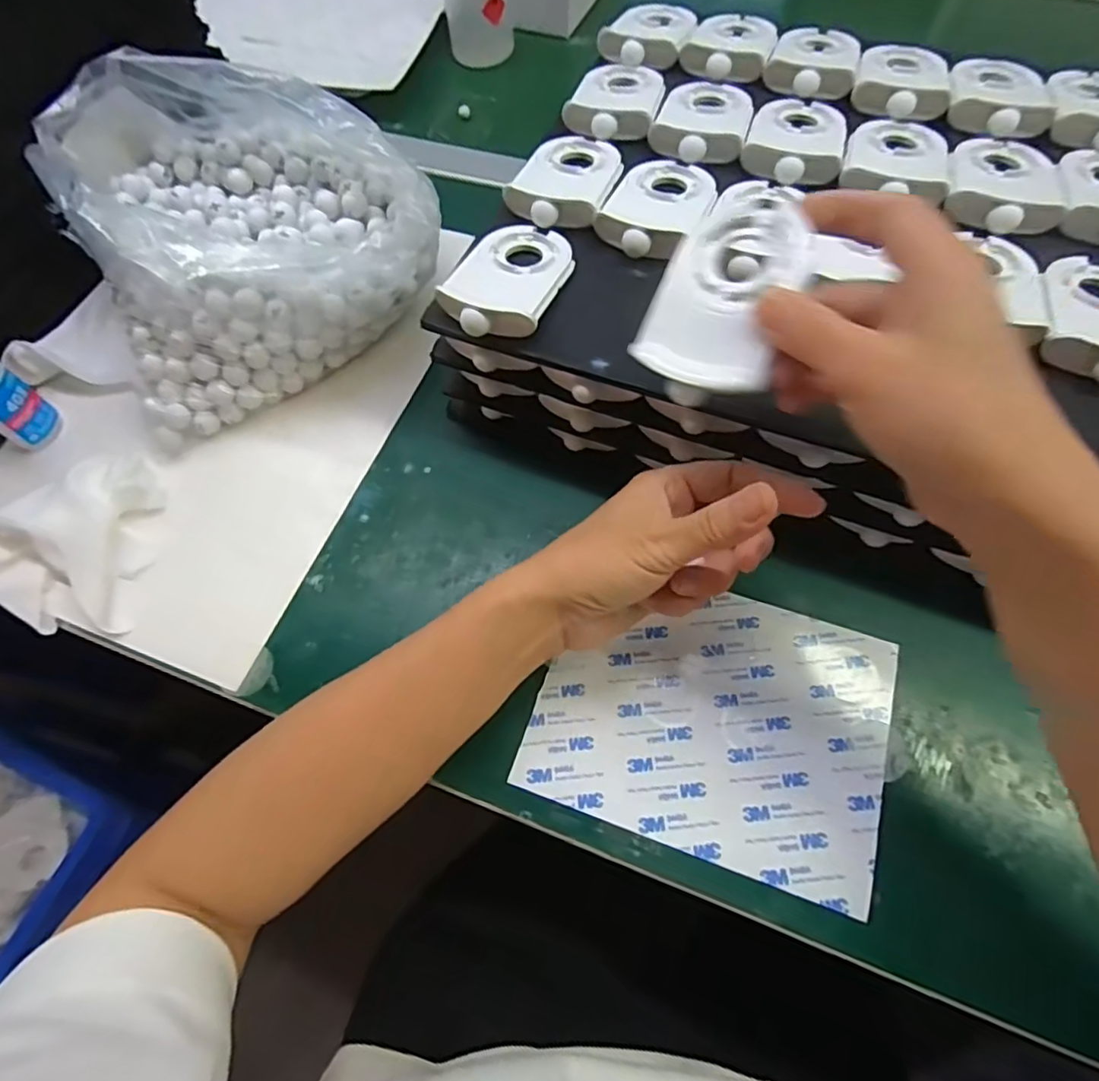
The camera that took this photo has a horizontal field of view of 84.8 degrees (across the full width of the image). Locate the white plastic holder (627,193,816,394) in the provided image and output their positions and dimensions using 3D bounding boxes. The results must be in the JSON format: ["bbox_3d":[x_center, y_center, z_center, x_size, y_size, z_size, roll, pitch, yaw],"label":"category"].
[{"bbox_3d":[0.077,-0.105,0.259,0.057,0.016,0.083,24,91,24],"label":"white plastic holder"}]

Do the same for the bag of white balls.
[{"bbox_3d":[-0.210,-0.225,0.412,0.221,0.111,0.227,-27,65,-11],"label":"bag of white balls"}]

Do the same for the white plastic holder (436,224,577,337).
[{"bbox_3d":[-0.022,-0.149,0.329,0.056,0.012,0.088,21,67,12],"label":"white plastic holder"}]

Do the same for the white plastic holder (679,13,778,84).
[{"bbox_3d":[0.132,-0.359,0.431,0.059,0.016,0.084,19,66,12],"label":"white plastic holder"}]

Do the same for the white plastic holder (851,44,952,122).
[{"bbox_3d":[0.237,-0.308,0.403,0.059,0.015,0.086,16,57,9],"label":"white plastic holder"}]

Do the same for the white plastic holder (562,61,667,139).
[{"bbox_3d":[0.048,-0.302,0.404,0.057,0.018,0.092,14,65,9],"label":"white plastic holder"}]

